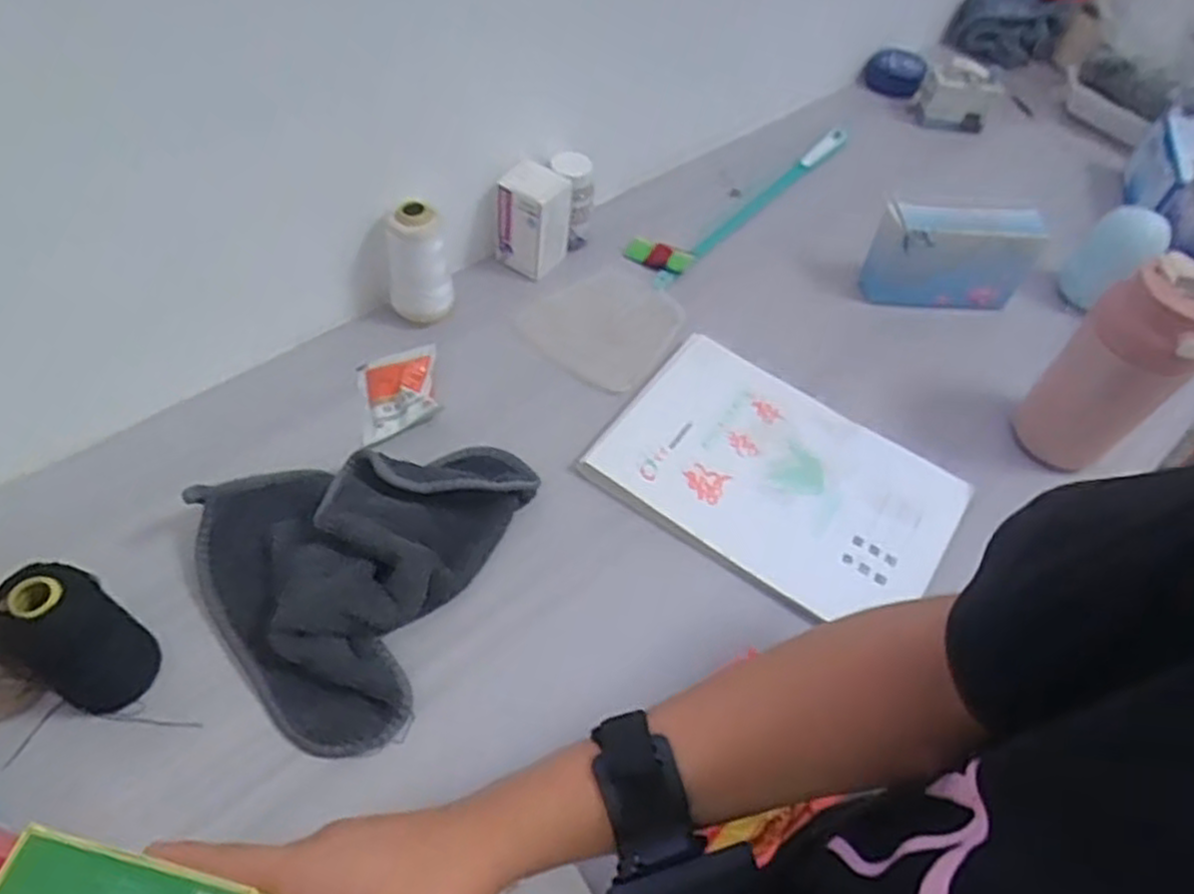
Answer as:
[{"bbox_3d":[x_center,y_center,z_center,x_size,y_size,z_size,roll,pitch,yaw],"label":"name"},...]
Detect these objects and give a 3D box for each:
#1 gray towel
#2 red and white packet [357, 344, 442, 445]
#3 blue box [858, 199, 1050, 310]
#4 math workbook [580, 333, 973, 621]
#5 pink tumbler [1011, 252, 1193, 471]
[{"bbox_3d":[-0.169,0.061,0.532,0.186,0.043,0.239,22,54,11],"label":"gray towel"},{"bbox_3d":[-0.159,-0.048,0.627,0.060,0.019,0.082,-7,54,-11],"label":"red and white packet"},{"bbox_3d":[0.330,-0.183,0.738,0.151,0.092,0.045,4,53,-3],"label":"blue box"},{"bbox_3d":[0.140,0.020,0.603,0.253,0.008,0.172,31,56,17],"label":"math workbook"},{"bbox_3d":[0.395,-0.058,0.600,0.087,0.159,0.074,-37,64,-28],"label":"pink tumbler"}]

